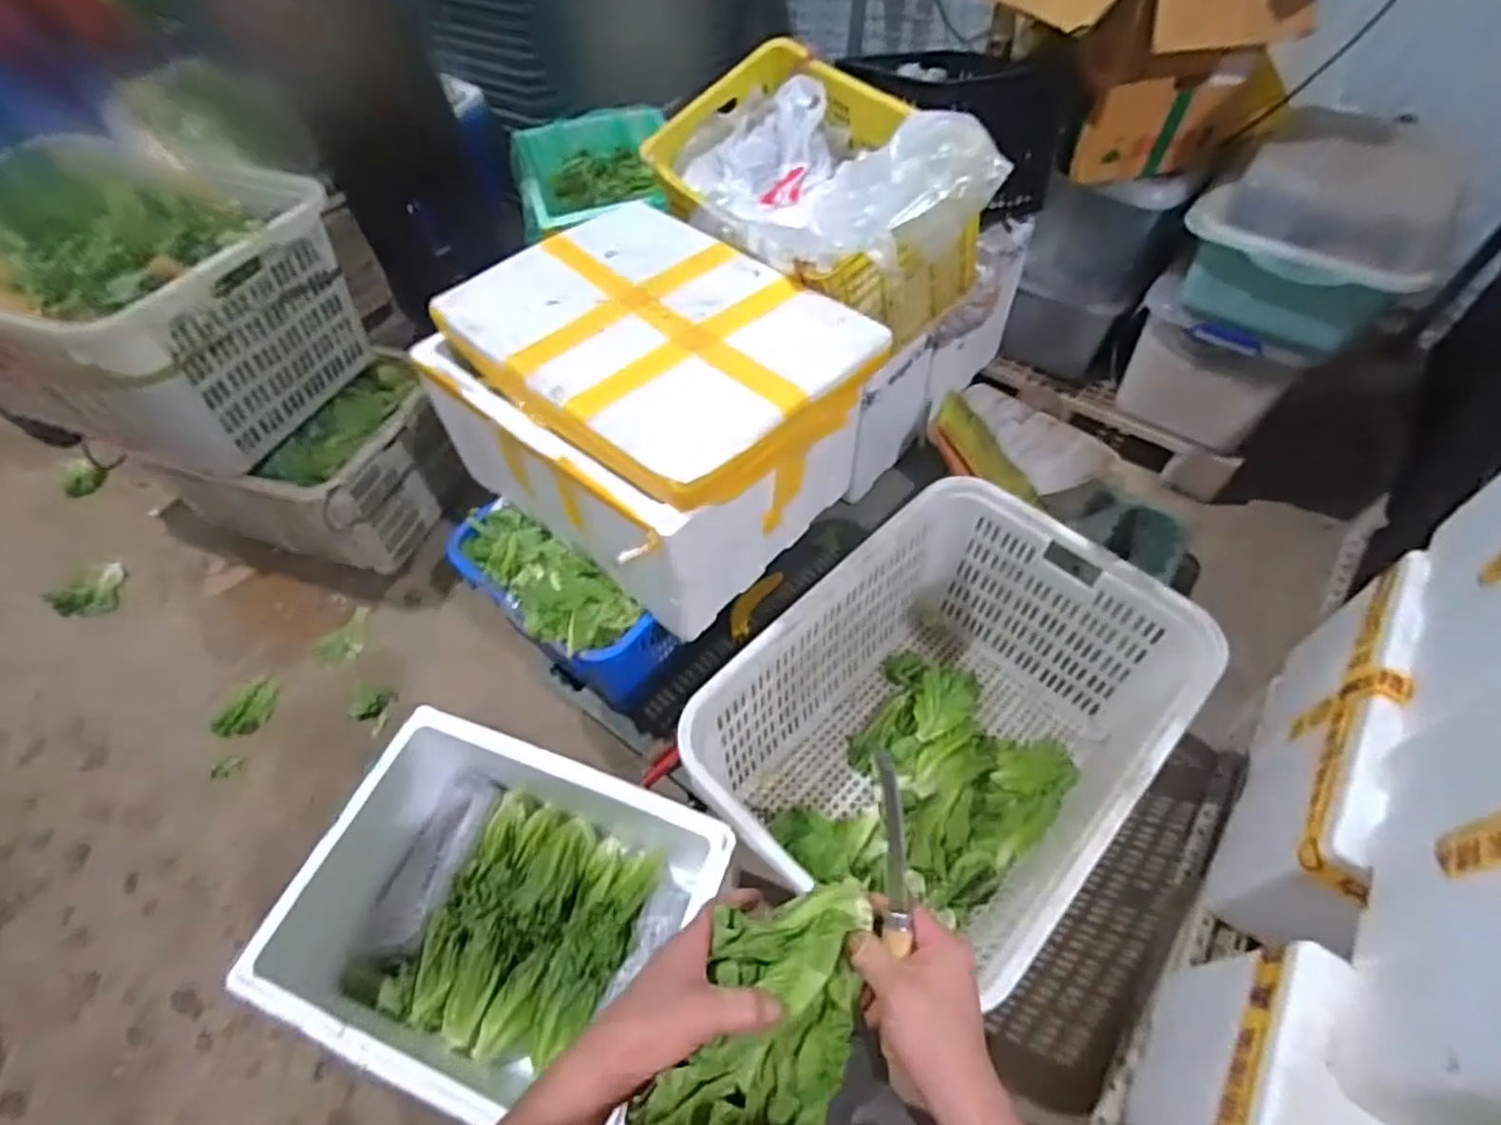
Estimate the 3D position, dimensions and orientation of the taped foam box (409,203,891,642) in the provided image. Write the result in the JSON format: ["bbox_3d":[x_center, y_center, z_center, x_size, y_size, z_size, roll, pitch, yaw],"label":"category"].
[{"bbox_3d":[-0.161,-0.260,1.160,0.508,0.324,0.583,-39,61,-24],"label":"taped foam box"}]

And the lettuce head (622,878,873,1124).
[{"bbox_3d":[0.010,0.313,0.472,0.115,0.110,0.183,13,54,12],"label":"lettuce head"}]

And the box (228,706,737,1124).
[{"bbox_3d":[-0.371,0.557,1.098,0.569,0.252,0.458,16,55,14],"label":"box"}]

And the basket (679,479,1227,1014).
[{"bbox_3d":[0.301,0.276,1.120,0.510,0.372,0.704,37,62,26],"label":"basket"}]

